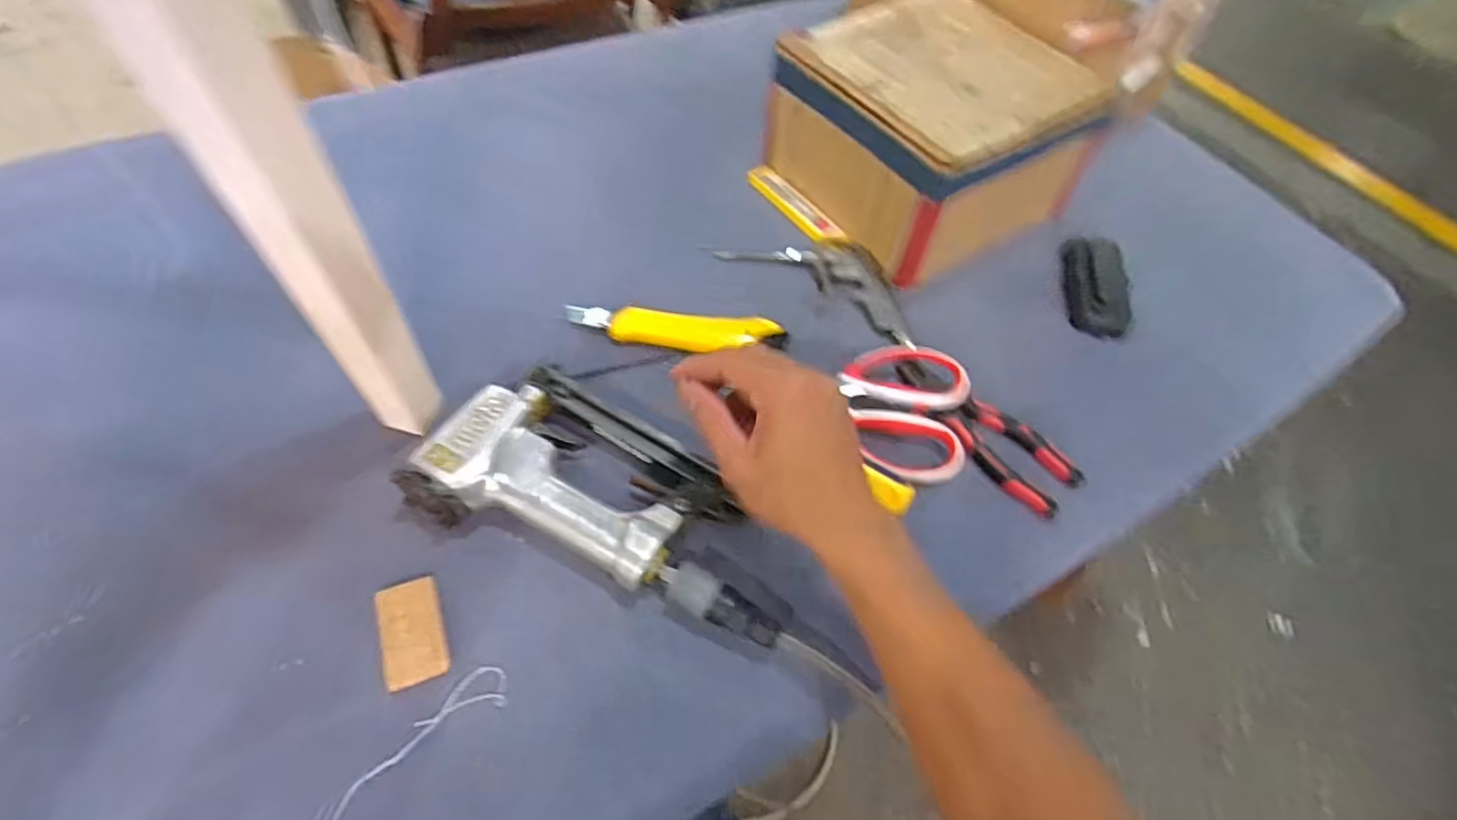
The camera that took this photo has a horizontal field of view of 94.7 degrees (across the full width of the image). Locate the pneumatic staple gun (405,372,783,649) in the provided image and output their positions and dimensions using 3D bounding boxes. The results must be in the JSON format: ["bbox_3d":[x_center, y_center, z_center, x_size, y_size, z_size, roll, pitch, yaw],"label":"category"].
[{"bbox_3d":[-0.074,0.066,0.432,0.254,0.042,0.135,30,58,17],"label":"pneumatic staple gun"}]

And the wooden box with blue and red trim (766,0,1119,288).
[{"bbox_3d":[0.176,-0.253,0.614,0.196,0.131,0.208,-28,61,-21],"label":"wooden box with blue and red trim"}]

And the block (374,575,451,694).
[{"bbox_3d":[-0.189,0.132,0.402,0.034,0.005,0.062,-17,58,-15],"label":"block"}]

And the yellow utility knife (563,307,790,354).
[{"bbox_3d":[-0.041,-0.062,0.539,0.172,0.021,0.029,4,55,-1],"label":"yellow utility knife"}]

